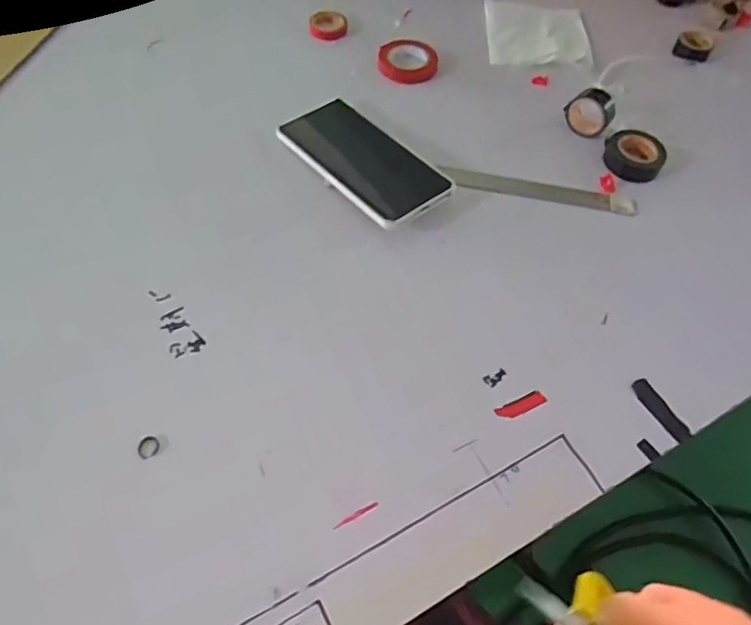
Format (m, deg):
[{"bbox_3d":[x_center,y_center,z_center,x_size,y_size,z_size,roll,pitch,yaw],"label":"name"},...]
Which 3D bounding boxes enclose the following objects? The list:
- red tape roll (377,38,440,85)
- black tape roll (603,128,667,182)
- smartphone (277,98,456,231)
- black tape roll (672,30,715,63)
[{"bbox_3d":[0.035,-0.264,0.621,0.064,0.012,0.058,5,57,-2],"label":"red tape roll"},{"bbox_3d":[0.241,-0.148,0.554,0.054,0.017,0.054,2,57,-4],"label":"black tape roll"},{"bbox_3d":[-0.012,-0.135,0.522,0.079,0.007,0.161,-35,61,-23],"label":"smartphone"},{"bbox_3d":[0.355,-0.298,0.661,0.039,0.013,0.041,28,59,13],"label":"black tape roll"}]

